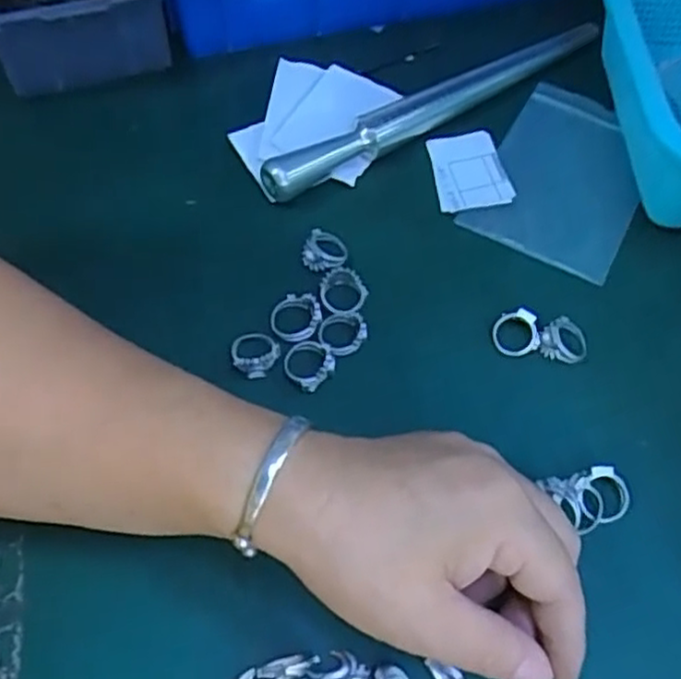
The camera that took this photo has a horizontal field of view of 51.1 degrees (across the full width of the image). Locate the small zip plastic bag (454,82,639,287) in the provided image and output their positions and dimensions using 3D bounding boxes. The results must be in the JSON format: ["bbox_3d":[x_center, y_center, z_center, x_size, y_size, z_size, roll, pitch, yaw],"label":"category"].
[{"bbox_3d":[0.124,-0.090,0.389,0.078,0.007,0.127,26,61,13],"label":"small zip plastic bag"}]

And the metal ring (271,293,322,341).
[{"bbox_3d":[-0.021,-0.011,0.329,0.022,0.007,0.022,1,59,-2],"label":"metal ring"}]

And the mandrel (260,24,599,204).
[{"bbox_3d":[0.055,-0.131,0.394,0.221,0.023,0.017,-31,65,-19],"label":"mandrel"}]

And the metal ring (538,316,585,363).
[{"bbox_3d":[0.103,0.000,0.328,0.021,0.007,0.021,1,59,-2],"label":"metal ring"}]

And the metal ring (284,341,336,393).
[{"bbox_3d":[-0.015,0.009,0.318,0.021,0.006,0.022,1,59,-2],"label":"metal ring"}]

